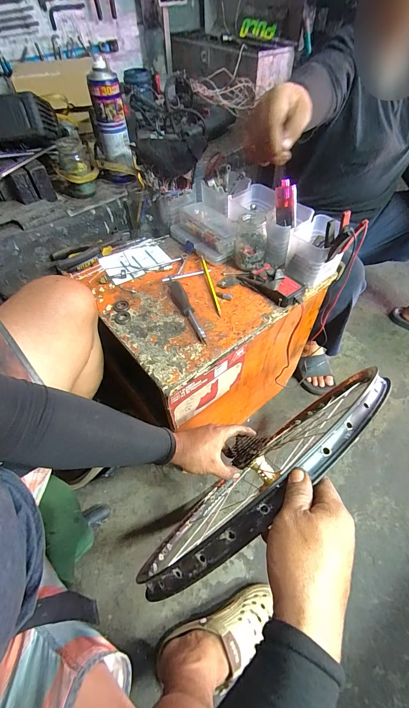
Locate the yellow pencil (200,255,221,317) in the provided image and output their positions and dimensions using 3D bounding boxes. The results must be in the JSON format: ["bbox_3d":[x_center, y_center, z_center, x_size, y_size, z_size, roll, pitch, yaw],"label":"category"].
[{"bbox_3d":[0.013,-0.146,0.617,0.008,0.007,0.174,-11,55,-6],"label":"yellow pencil"}]

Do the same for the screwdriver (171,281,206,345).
[{"bbox_3d":[-0.034,-0.086,0.575,0.026,0.021,0.171,-19,56,-11],"label":"screwdriver"}]

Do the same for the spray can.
[{"bbox_3d":[-0.202,-0.494,0.662,0.063,0.212,0.076,-10,55,-6],"label":"spray can"}]

